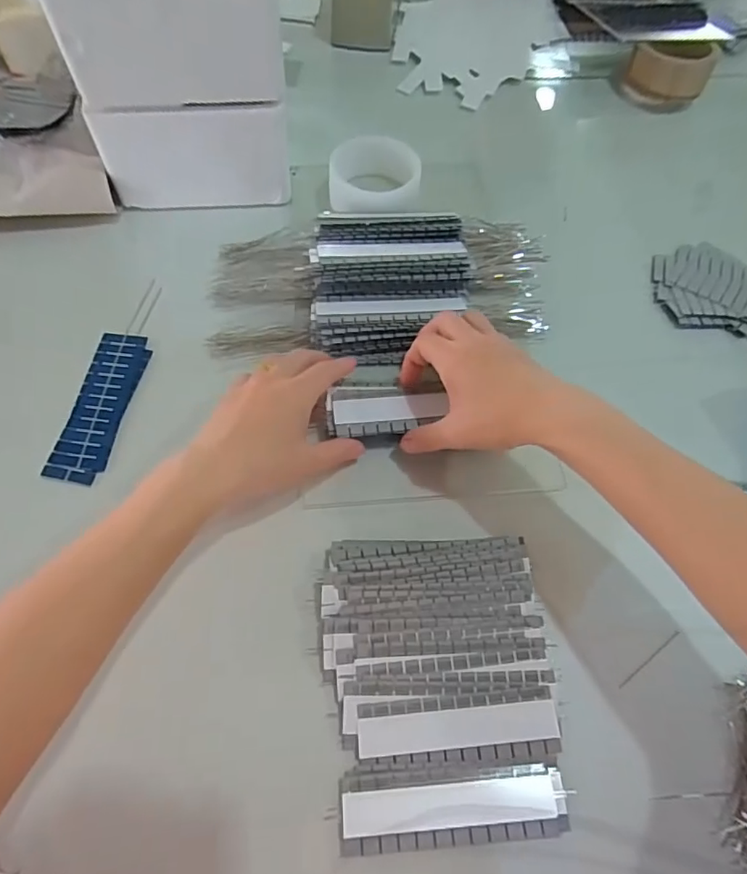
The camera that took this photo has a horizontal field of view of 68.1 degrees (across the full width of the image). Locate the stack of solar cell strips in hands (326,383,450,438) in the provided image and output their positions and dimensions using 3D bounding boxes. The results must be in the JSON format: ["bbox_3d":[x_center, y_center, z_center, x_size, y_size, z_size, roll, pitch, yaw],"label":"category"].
[{"bbox_3d":[0.009,-0.022,0.428,0.090,0.008,0.044,-6,63,-5],"label":"stack of solar cell strips in hands"}]

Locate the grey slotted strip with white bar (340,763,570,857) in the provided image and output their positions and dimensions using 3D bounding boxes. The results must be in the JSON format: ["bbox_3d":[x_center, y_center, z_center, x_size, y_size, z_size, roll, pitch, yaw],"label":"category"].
[{"bbox_3d":[0.048,0.218,0.328,0.132,0.005,0.040,-2,62,-3],"label":"grey slotted strip with white bar"}]

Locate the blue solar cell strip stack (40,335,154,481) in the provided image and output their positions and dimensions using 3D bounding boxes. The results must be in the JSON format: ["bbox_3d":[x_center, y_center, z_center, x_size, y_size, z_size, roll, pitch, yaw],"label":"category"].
[{"bbox_3d":[-0.218,-0.027,0.444,0.044,0.007,0.134,8,62,2],"label":"blue solar cell strip stack"}]

